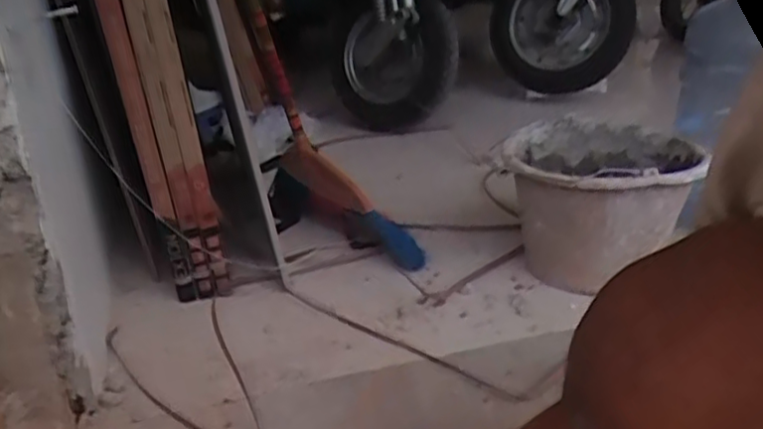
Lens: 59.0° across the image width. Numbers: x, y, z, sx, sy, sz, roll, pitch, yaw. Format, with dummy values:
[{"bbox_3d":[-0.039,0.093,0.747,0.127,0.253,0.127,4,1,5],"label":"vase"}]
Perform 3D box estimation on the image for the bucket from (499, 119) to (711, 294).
[{"bbox_3d":[0.322,-0.018,1.024,0.275,0.213,0.264,3,24,9],"label":"bucket"}]

